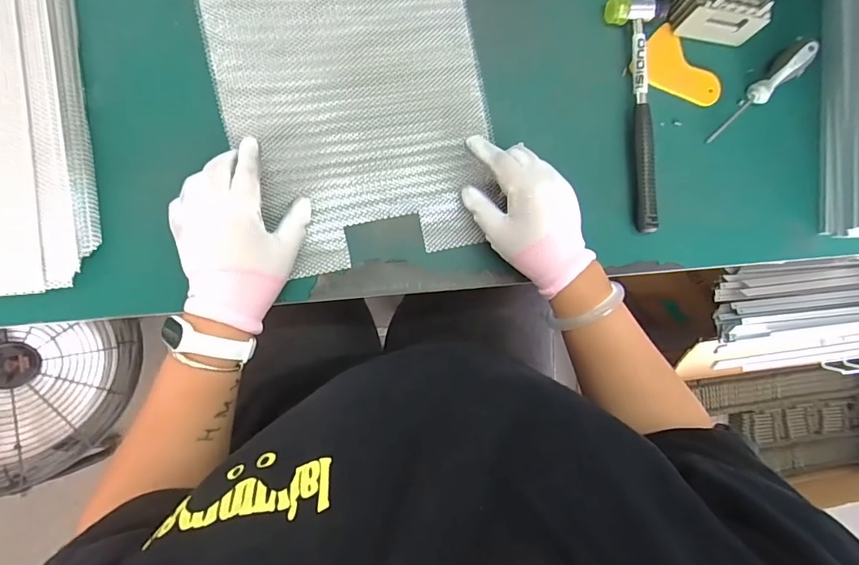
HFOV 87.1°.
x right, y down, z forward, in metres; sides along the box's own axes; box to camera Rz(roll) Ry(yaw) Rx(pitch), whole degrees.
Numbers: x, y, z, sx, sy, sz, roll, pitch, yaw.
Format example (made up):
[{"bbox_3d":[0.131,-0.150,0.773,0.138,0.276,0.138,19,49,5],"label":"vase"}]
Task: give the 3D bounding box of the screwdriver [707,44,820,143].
[{"bbox_3d":[0.369,-0.212,0.500,0.142,0.020,0.020,-43,98,11],"label":"screwdriver"}]

